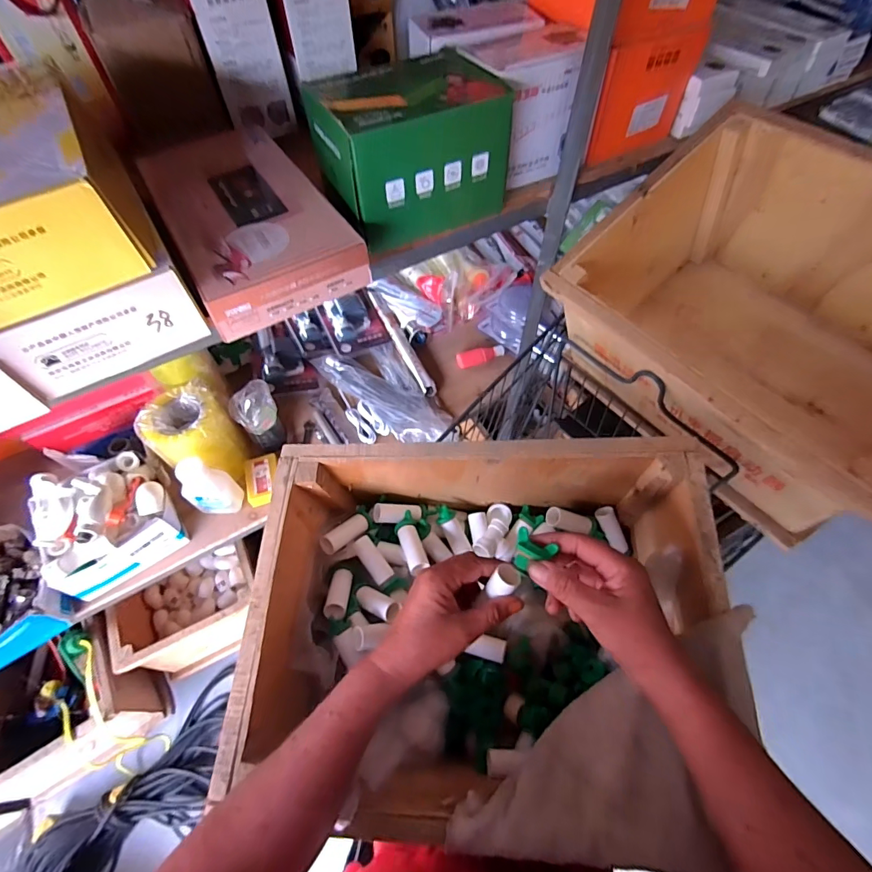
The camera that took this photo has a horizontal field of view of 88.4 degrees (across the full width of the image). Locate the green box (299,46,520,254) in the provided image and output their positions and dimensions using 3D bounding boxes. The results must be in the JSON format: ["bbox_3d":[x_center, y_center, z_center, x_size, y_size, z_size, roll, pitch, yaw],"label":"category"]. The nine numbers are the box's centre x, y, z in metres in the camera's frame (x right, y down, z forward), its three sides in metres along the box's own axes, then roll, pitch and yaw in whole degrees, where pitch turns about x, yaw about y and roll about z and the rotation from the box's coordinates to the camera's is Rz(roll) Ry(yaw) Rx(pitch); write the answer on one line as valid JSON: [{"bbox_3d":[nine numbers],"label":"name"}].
[{"bbox_3d":[-0.034,-0.363,0.569,0.206,0.138,0.157,-25,61,-13],"label":"green box"}]

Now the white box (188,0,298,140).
[{"bbox_3d":[-0.312,-0.608,0.689,0.102,0.197,0.156,-25,61,-13],"label":"white box"}]

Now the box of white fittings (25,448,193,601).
[{"bbox_3d":[-0.600,0.129,0.813,0.205,0.127,0.229,-34,64,-17],"label":"box of white fittings"}]

